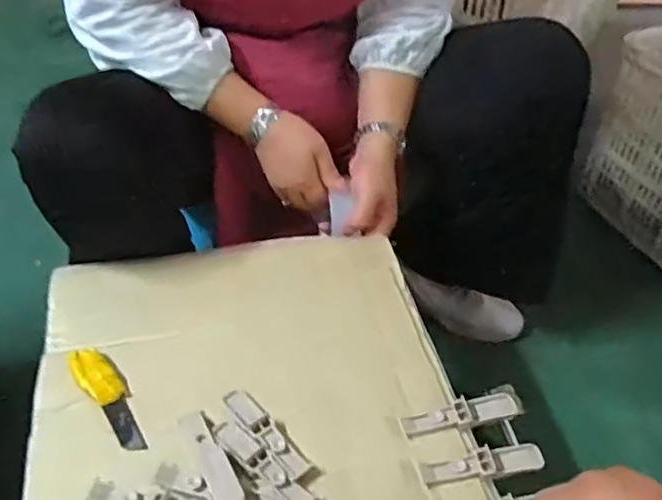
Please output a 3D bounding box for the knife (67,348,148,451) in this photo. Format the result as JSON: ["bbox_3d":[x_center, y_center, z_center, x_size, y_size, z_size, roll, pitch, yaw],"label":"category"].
[{"bbox_3d":[-0.181,0.119,0.528,0.031,0.012,0.110,-30,51,-30],"label":"knife"}]

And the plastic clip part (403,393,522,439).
[{"bbox_3d":[0.105,0.135,0.526,0.096,0.015,0.021,-8,43,-10],"label":"plastic clip part"}]

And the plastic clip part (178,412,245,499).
[{"bbox_3d":[-0.090,0.155,0.483,0.020,0.012,0.090,-20,47,-22],"label":"plastic clip part"}]

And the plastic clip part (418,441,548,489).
[{"bbox_3d":[0.116,0.164,0.496,0.096,0.013,0.024,-5,43,-8],"label":"plastic clip part"}]

